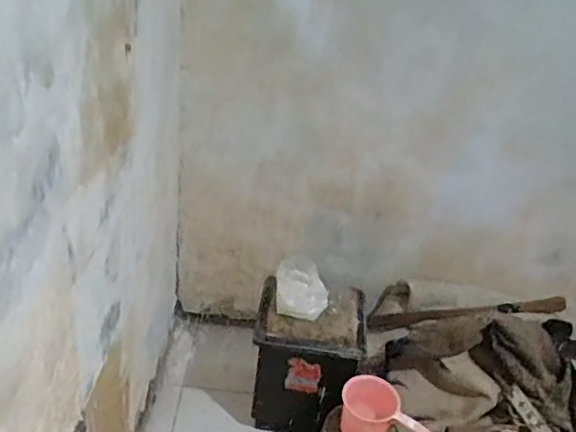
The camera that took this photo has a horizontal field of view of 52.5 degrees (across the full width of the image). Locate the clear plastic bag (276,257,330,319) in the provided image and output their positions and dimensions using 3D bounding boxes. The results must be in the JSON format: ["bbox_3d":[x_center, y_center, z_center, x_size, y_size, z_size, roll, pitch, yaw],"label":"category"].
[{"bbox_3d":[0.035,0.206,1.630,0.143,0.109,0.166,3,28,-7],"label":"clear plastic bag"}]

